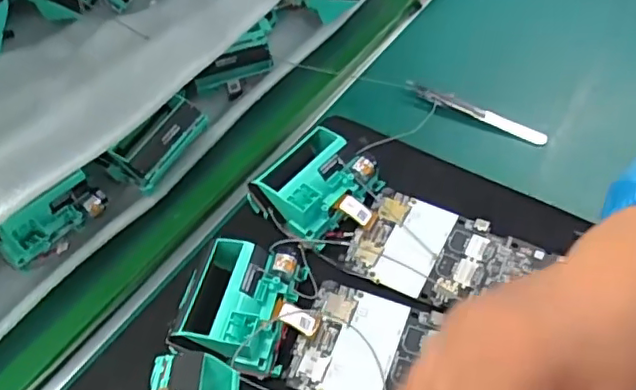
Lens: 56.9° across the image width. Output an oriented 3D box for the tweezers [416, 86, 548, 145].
[{"bbox_3d":[0.130,-0.066,0.473,0.109,0.013,0.010,28,59,25],"label":"tweezers"}]

